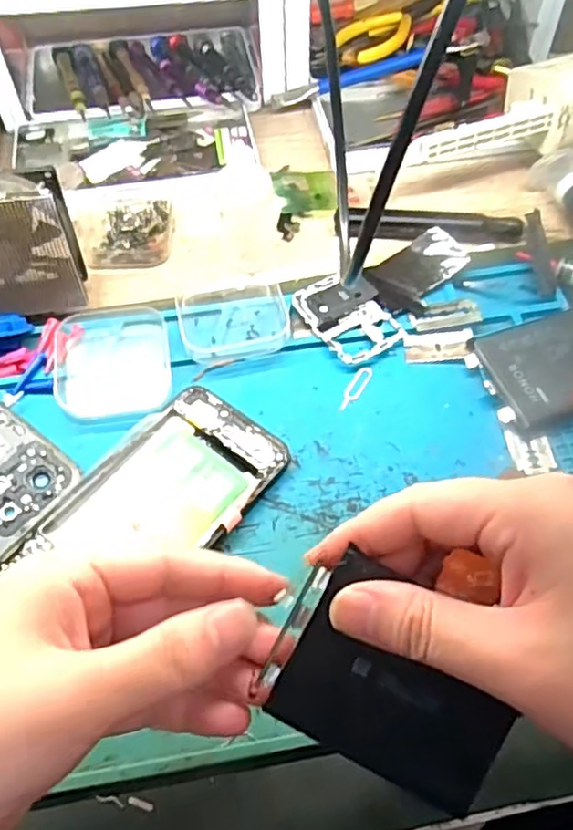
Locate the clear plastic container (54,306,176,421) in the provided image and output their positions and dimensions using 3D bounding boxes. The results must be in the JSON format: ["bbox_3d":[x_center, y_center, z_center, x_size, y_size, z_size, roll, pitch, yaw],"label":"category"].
[{"bbox_3d":[-0.099,-0.031,0.368,0.064,0.018,0.074,-11,59,-7],"label":"clear plastic container"}]

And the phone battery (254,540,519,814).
[{"bbox_3d":[0.037,0.090,0.219,0.080,0.004,0.063,28,92,6],"label":"phone battery"}]

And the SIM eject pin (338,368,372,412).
[{"bbox_3d":[0.038,-0.015,0.366,0.010,0.004,0.034,29,62,12],"label":"SIM eject pin"}]

